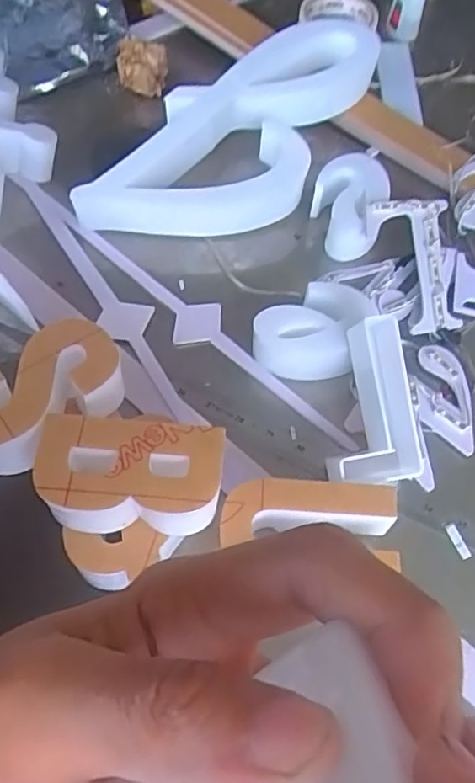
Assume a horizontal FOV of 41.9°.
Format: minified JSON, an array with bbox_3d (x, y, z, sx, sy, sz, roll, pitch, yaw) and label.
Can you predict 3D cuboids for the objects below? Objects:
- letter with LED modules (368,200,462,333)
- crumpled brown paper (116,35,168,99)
[{"bbox_3d":[0.152,-0.106,0.516,0.078,0.021,0.117,-8,76,-8],"label":"letter with LED modules"},{"bbox_3d":[-0.096,-0.330,0.627,0.049,0.045,0.036,-1,60,-4],"label":"crumpled brown paper"}]

